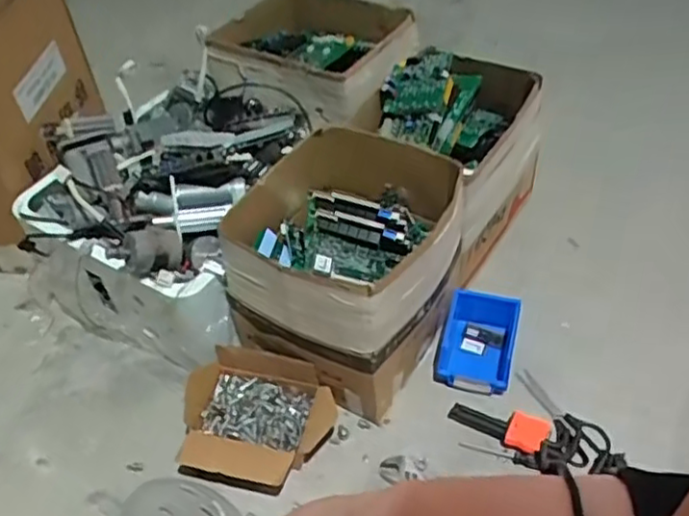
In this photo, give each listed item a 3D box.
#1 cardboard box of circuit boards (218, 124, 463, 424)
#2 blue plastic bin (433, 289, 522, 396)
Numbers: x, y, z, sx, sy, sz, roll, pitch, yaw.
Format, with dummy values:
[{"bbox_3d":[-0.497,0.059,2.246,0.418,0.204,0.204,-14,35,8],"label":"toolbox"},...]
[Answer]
[{"bbox_3d":[0.008,0.002,0.959,0.283,0.252,0.296,20,51,24],"label":"cardboard box of circuit boards"},{"bbox_3d":[0.200,0.122,1.016,0.115,0.079,0.143,10,48,15],"label":"blue plastic bin"}]

